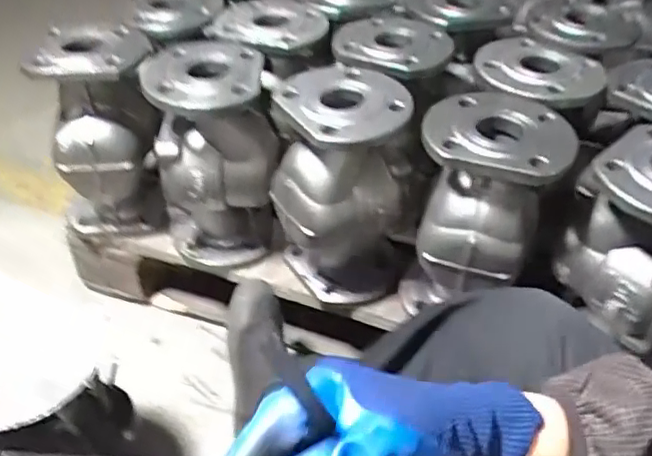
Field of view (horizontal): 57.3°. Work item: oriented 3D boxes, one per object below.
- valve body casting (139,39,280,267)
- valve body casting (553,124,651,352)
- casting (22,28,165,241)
[{"bbox_3d":[-0.151,-0.085,0.838,0.155,0.297,0.151,-9,41,-12],"label":"valve body casting"},{"bbox_3d":[0.344,0.013,0.654,0.143,0.222,0.163,17,43,18],"label":"valve body casting"},{"bbox_3d":[-0.322,-0.114,0.876,0.147,0.325,0.154,4,40,3],"label":"casting"}]

